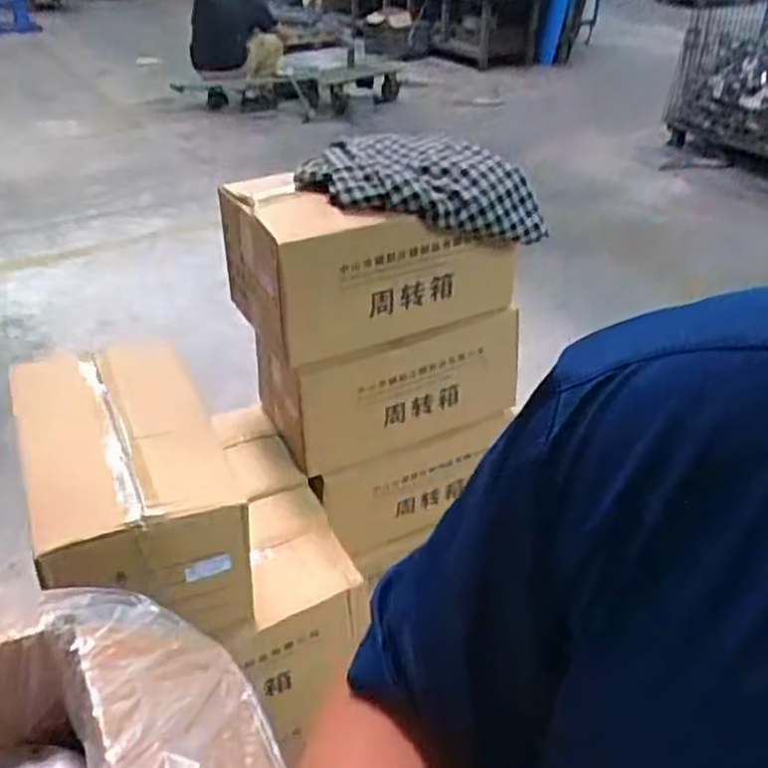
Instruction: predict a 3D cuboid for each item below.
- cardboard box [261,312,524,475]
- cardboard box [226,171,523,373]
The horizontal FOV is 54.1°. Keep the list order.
[{"bbox_3d":[0.010,-0.018,1.328,0.436,0.211,0.170,-12,36,-19],"label":"cardboard box"},{"bbox_3d":[-0.026,-0.223,1.240,0.412,0.229,0.237,-15,37,-23],"label":"cardboard box"}]

